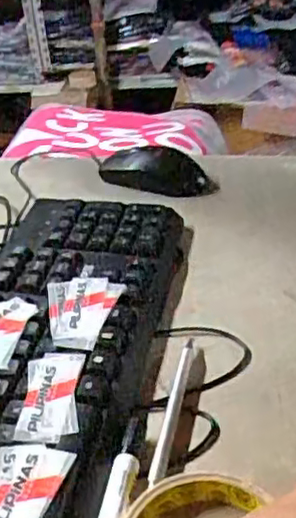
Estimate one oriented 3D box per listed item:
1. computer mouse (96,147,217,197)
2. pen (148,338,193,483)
[{"bbox_3d":[0.006,-0.090,0.672,0.123,0.032,0.052,6,36,21],"label":"computer mouse"},{"bbox_3d":[0.017,0.092,0.421,0.010,0.005,0.123,2,33,12],"label":"pen"}]

